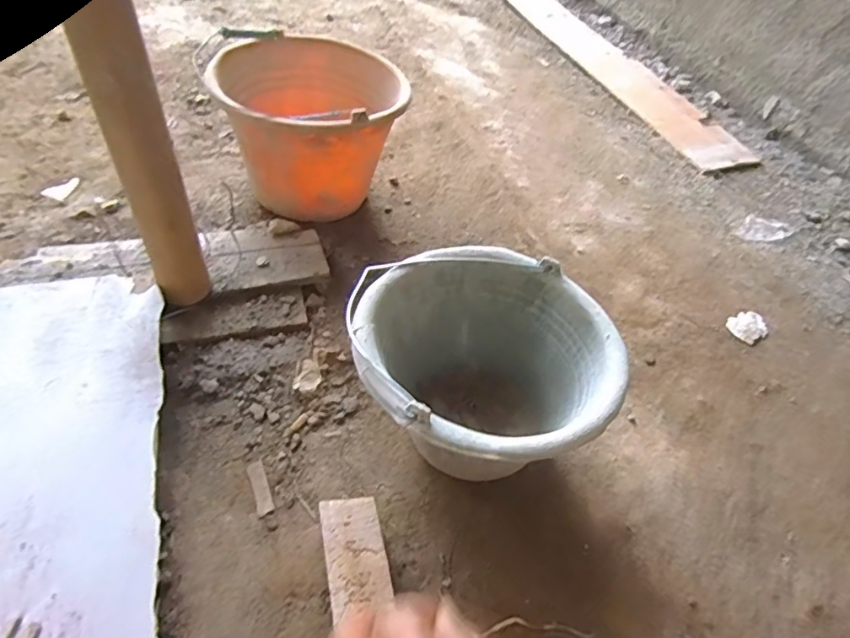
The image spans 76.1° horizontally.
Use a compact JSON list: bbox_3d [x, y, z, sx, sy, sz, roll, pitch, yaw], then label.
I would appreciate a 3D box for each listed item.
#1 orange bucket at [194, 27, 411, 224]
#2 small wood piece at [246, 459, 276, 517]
[{"bbox_3d":[-0.167,-0.288,0.848,0.261,0.215,0.261,3,48,-3],"label":"orange bucket"},{"bbox_3d":[-0.173,0.177,0.573,0.017,0.004,0.060,-17,52,-19],"label":"small wood piece"}]

